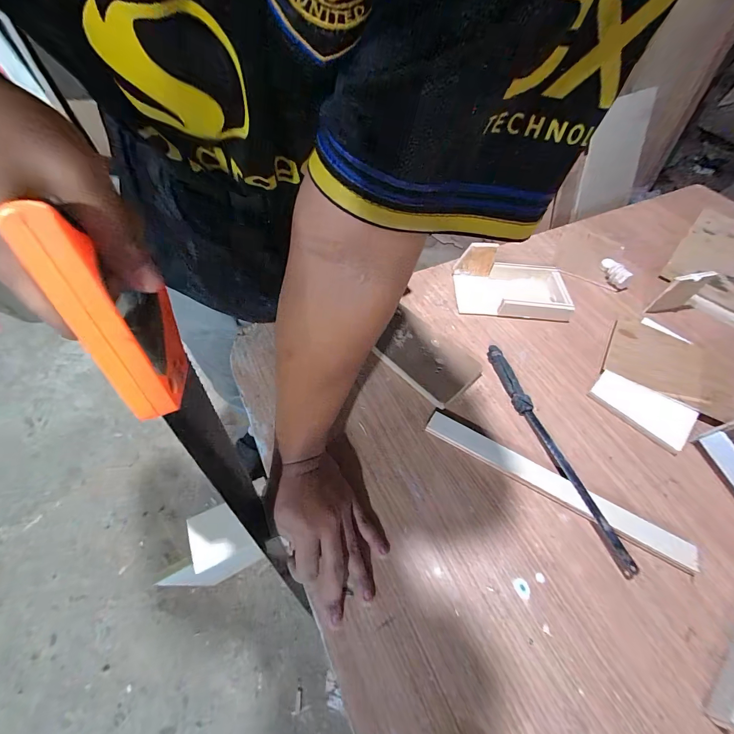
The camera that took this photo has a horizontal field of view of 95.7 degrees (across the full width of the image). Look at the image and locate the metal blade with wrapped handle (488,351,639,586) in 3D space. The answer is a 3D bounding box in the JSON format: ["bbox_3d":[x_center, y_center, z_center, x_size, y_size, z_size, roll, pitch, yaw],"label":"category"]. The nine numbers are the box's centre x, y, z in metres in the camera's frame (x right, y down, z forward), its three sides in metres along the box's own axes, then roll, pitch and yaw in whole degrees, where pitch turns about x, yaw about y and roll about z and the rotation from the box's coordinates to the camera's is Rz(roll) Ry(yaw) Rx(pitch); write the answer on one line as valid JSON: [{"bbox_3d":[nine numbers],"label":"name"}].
[{"bbox_3d":[0.232,0.097,0.431,0.020,0.019,0.309,-12,58,-12],"label":"metal blade with wrapped handle"}]

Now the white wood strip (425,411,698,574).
[{"bbox_3d":[0.225,0.143,0.407,0.321,0.013,0.034,27,59,13],"label":"white wood strip"}]

